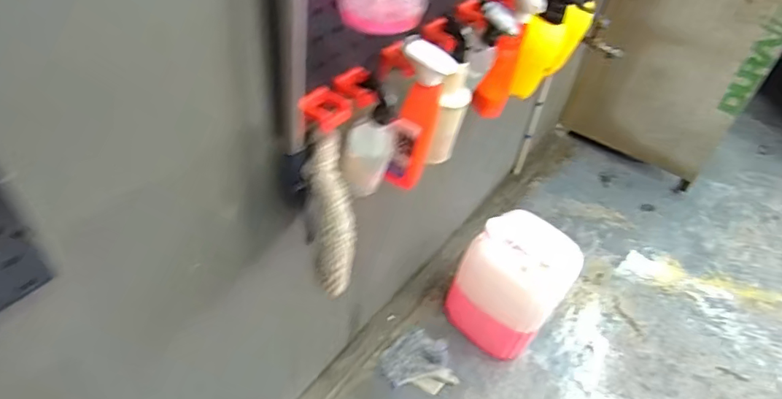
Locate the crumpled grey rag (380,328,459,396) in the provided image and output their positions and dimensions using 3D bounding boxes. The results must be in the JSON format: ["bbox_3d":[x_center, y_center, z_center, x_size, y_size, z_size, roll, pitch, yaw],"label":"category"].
[{"bbox_3d":[0.088,0.486,1.537,0.197,0.084,0.204,-31,57,-32],"label":"crumpled grey rag"}]

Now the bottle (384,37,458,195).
[{"bbox_3d":[0.047,-0.135,0.908,0.090,0.273,0.074,16,46,7],"label":"bottle"}]

